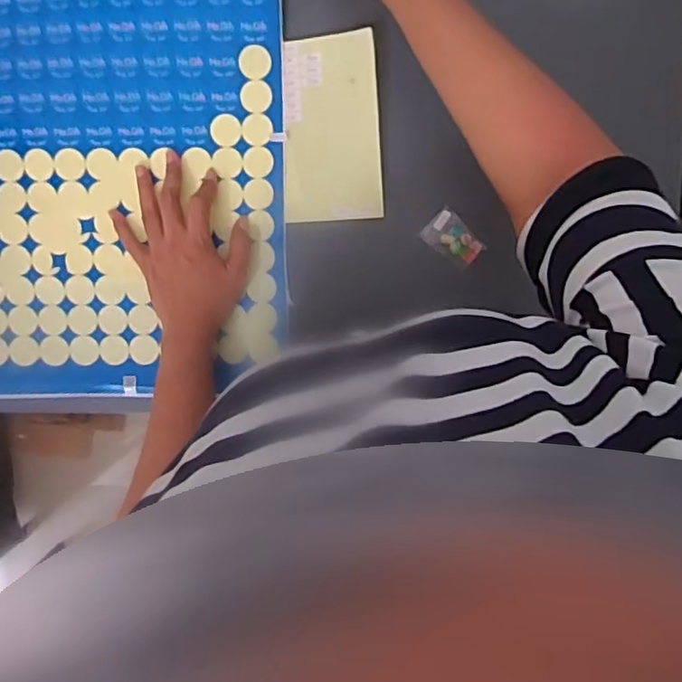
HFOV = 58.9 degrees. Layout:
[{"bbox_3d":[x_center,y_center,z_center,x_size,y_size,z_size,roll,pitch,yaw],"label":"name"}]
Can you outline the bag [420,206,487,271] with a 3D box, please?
[{"bbox_3d":[0.107,-0.096,0.569,0.055,0.008,0.036,43,96,-4],"label":"bag"}]

